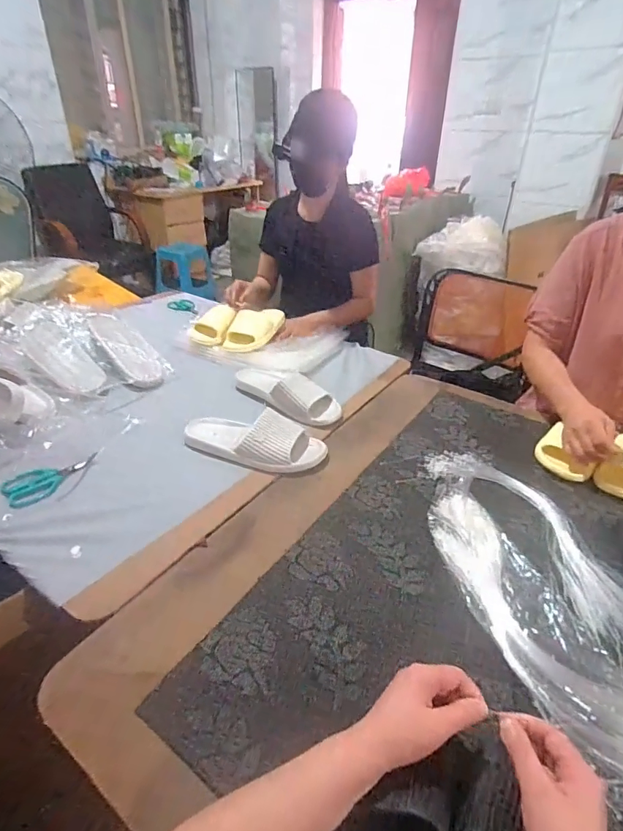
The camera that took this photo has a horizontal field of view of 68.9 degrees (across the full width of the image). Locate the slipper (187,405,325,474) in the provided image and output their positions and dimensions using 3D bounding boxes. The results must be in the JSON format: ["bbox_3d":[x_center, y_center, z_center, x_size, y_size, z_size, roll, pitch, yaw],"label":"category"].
[{"bbox_3d":[-0.108,0.041,0.860,0.258,0.069,0.093,9,34,12],"label":"slipper"}]

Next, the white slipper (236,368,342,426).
[{"bbox_3d":[-0.061,-0.069,1.018,0.107,0.082,0.267,-27,43,-36],"label":"white slipper"}]

